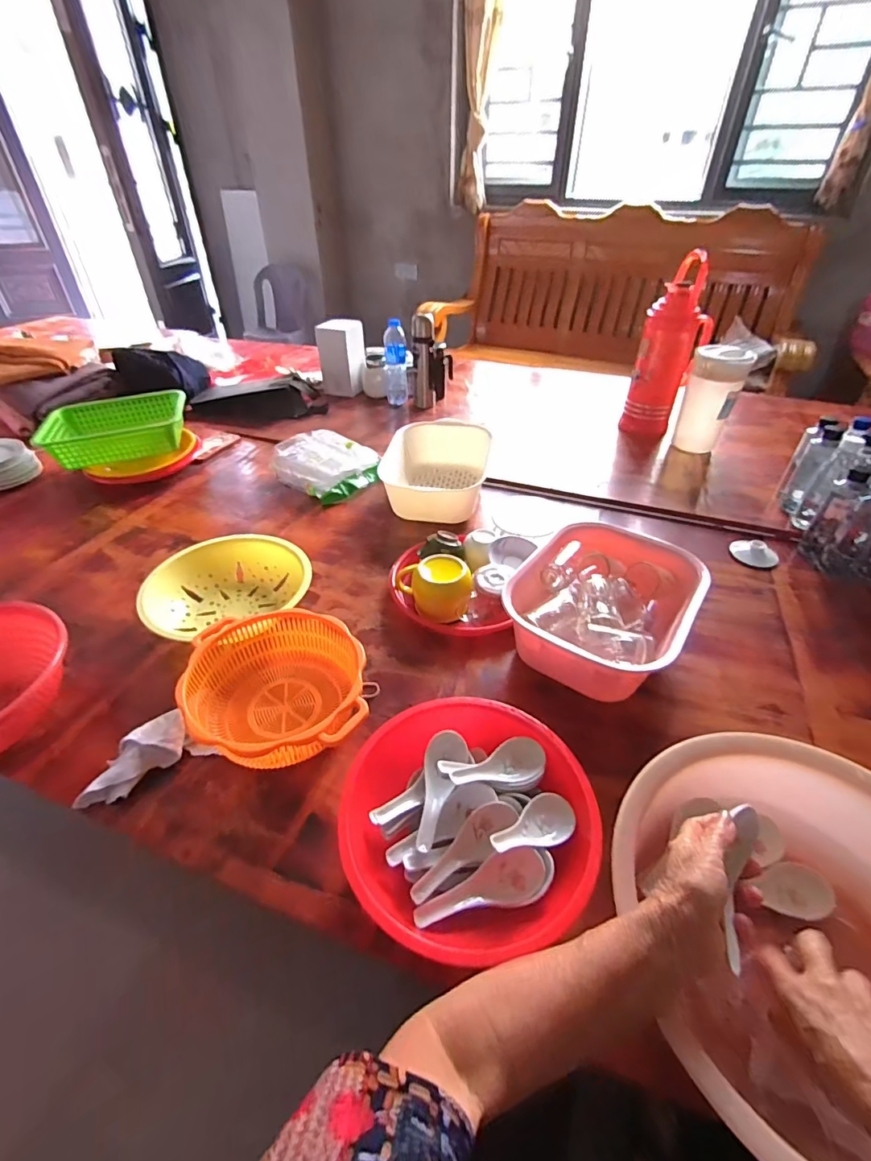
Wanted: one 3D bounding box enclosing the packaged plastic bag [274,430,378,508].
[{"bbox_3d":[-0.261,-0.274,1.136,0.231,0.077,0.190,26,46,27],"label":"packaged plastic bag"}]

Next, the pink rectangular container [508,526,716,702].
[{"bbox_3d":[0.243,0.046,0.710,0.223,0.126,0.275,25,46,27],"label":"pink rectangular container"}]

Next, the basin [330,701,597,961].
[{"bbox_3d":[0.033,0.247,0.497,0.243,0.088,0.230,0,40,0],"label":"basin"}]

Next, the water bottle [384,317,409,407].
[{"bbox_3d":[-0.120,-0.648,1.456,0.069,0.233,0.064,-5,40,-7],"label":"water bottle"}]

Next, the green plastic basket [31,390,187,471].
[{"bbox_3d":[-0.771,-0.365,1.160,0.324,0.088,0.200,-13,42,-15],"label":"green plastic basket"}]

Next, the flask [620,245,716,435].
[{"bbox_3d":[0.606,-0.595,1.236,0.155,0.389,0.115,18,43,20],"label":"flask"}]

